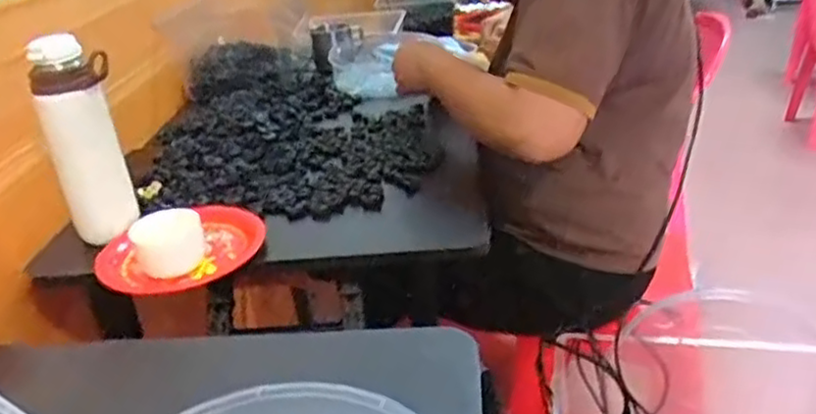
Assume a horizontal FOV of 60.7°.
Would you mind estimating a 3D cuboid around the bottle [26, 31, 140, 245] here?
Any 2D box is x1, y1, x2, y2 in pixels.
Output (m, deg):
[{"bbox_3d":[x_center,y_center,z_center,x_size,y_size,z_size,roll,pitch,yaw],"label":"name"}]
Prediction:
[{"bbox_3d":[-0.344,-0.074,0.743,0.059,0.202,0.063,11,31,29],"label":"bottle"}]

